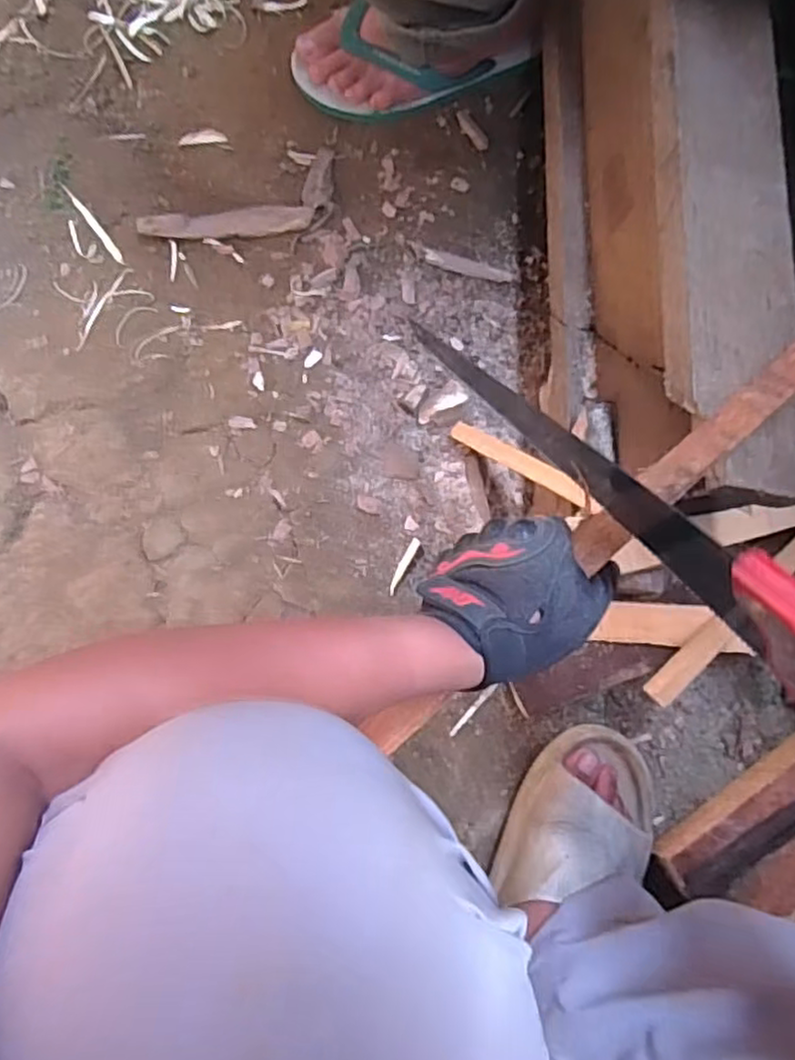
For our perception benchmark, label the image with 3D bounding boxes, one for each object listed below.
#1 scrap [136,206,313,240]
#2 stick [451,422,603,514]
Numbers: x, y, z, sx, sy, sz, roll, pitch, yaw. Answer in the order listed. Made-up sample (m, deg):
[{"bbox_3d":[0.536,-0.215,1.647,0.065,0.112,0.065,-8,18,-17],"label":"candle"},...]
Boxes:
[{"bbox_3d":[-0.170,-0.310,0.689,0.167,0.015,0.028,-5,83,-4],"label":"scrap"},{"bbox_3d":[0.104,-0.064,0.618,0.017,0.017,0.169,-44,43,-8],"label":"stick"}]

